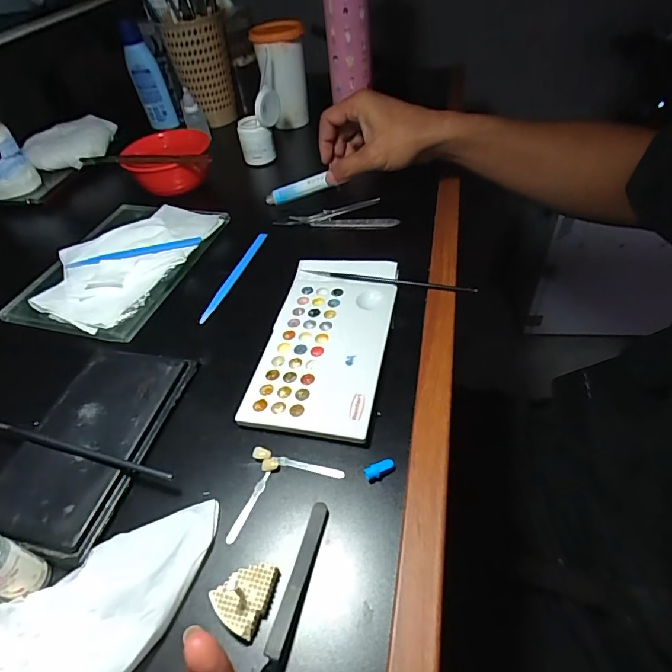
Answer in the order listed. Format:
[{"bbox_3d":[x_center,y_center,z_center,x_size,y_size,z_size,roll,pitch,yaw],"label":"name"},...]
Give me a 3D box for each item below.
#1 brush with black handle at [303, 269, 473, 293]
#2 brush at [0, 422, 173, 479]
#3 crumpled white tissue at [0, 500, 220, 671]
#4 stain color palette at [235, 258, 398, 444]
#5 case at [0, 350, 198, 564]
[{"bbox_3d":[0.045,-0.050,0.400,0.158,0.006,0.009,9,49,14],"label":"brush with black handle"},{"bbox_3d":[-0.180,0.074,0.296,0.162,0.007,0.007,10,50,15],"label":"brush"},{"bbox_3d":[-0.124,0.139,0.223,0.137,0.023,0.075,-29,52,-19],"label":"crumpled white tissue"},{"bbox_3d":[-0.006,-0.005,0.355,0.094,0.008,0.186,6,49,12],"label":"stain color palette"},{"bbox_3d":[-0.172,0.068,0.308,0.085,0.007,0.146,7,49,12],"label":"case"}]

